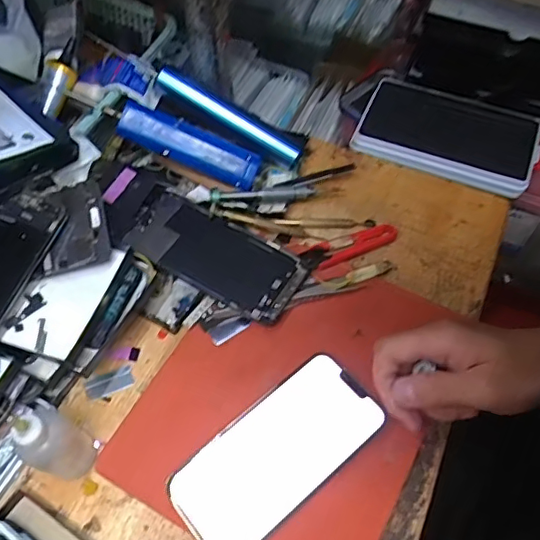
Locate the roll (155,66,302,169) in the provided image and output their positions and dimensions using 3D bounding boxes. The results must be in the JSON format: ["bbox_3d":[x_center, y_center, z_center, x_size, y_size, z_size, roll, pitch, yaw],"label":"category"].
[{"bbox_3d":[-0.038,-0.152,0.552,0.150,0.028,0.028,30,60,-6],"label":"roll"}]

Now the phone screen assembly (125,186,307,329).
[{"bbox_3d":[-0.052,-0.018,0.503,0.169,0.011,0.076,27,62,15],"label":"phone screen assembly"}]

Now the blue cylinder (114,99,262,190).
[{"bbox_3d":[-0.074,-0.116,0.528,0.131,0.027,0.029,22,59,-11],"label":"blue cylinder"}]

